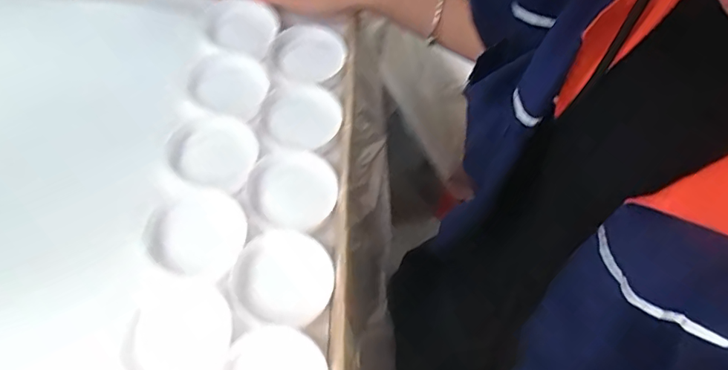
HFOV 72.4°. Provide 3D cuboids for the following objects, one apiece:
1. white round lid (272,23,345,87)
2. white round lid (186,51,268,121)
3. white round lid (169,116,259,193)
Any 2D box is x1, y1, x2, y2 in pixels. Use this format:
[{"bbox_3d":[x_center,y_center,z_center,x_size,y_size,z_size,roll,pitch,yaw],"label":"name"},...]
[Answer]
[{"bbox_3d":[-0.056,-0.136,0.519,0.077,0.008,0.065,-16,80,-25],"label":"white round lid"},{"bbox_3d":[-0.136,-0.101,0.504,0.006,0.080,0.065,12,82,46],"label":"white round lid"},{"bbox_3d":[-0.137,-0.032,0.462,0.010,0.088,0.069,-5,78,41],"label":"white round lid"}]

